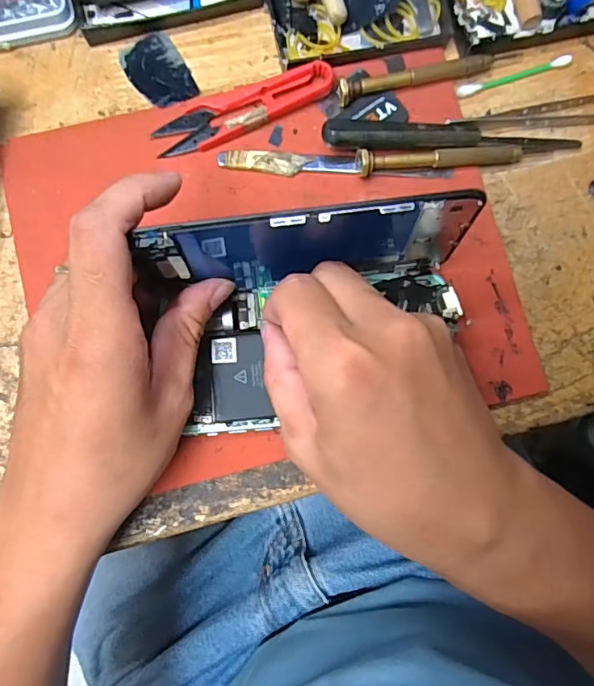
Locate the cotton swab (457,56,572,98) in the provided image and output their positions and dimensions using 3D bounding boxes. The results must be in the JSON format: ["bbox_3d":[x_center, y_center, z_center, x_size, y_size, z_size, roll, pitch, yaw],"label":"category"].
[{"bbox_3d":[0.124,-0.152,0.295,0.070,0.005,0.006,-19,84,-3],"label":"cotton swab"}]

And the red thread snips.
[{"bbox_3d":[-0.027,-0.126,0.277,0.099,0.007,0.023,-20,84,-4],"label":"red thread snips"}]

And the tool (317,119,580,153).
[{"bbox_3d":[0.086,-0.110,0.277,0.144,0.018,0.015,-1,83,-2],"label":"tool"}]

